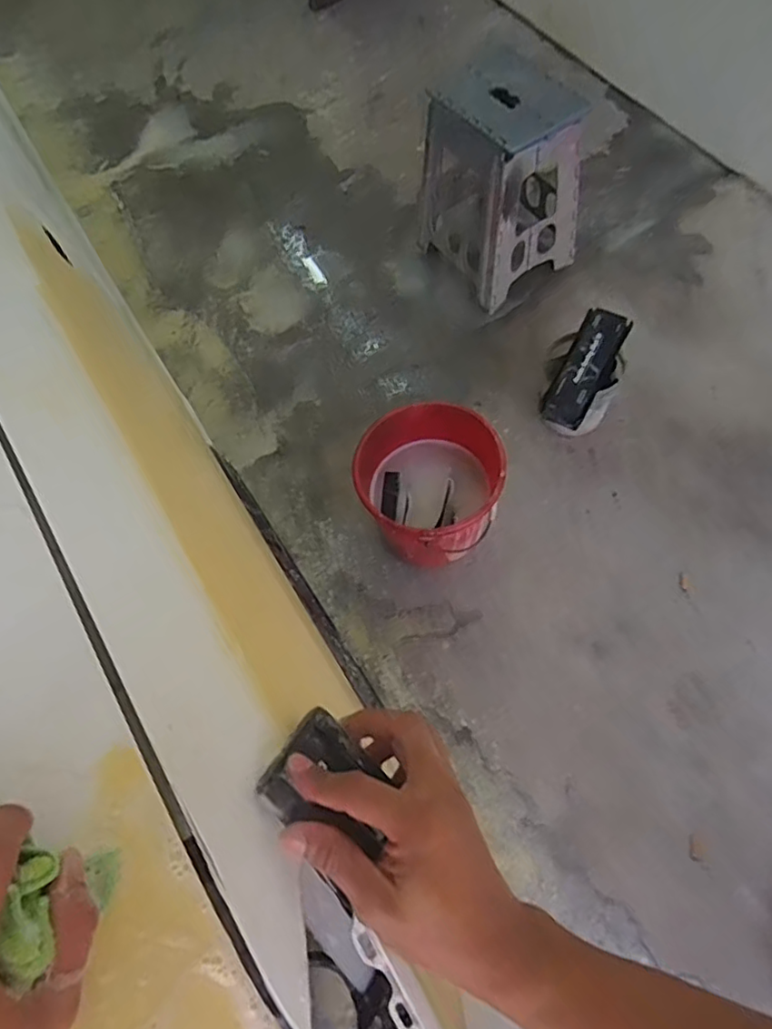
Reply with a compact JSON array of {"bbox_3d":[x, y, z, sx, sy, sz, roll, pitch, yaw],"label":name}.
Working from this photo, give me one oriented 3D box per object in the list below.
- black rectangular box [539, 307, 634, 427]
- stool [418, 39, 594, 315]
[{"bbox_3d":[0.395,-0.290,1.206,0.105,0.054,0.272,23,70,15],"label":"black rectangular box"},{"bbox_3d":[0.267,-0.766,1.431,0.278,0.398,0.313,-34,67,-10],"label":"stool"}]

